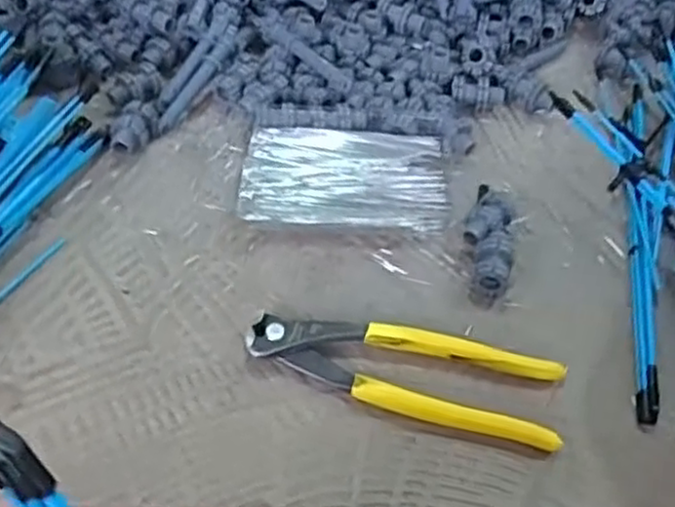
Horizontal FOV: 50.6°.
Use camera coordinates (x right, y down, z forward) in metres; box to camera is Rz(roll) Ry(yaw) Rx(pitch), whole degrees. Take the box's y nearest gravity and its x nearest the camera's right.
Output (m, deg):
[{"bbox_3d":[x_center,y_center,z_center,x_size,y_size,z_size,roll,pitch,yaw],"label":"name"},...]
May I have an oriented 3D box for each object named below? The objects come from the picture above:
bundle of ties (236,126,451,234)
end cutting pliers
[{"bbox_3d":[0.005,-0.050,0.465,0.128,0.014,0.075,3,51,-1],"label":"bundle of ties"},{"bbox_3d":[0.035,0.061,0.376,0.163,0.014,0.048,12,52,6],"label":"end cutting pliers"}]

